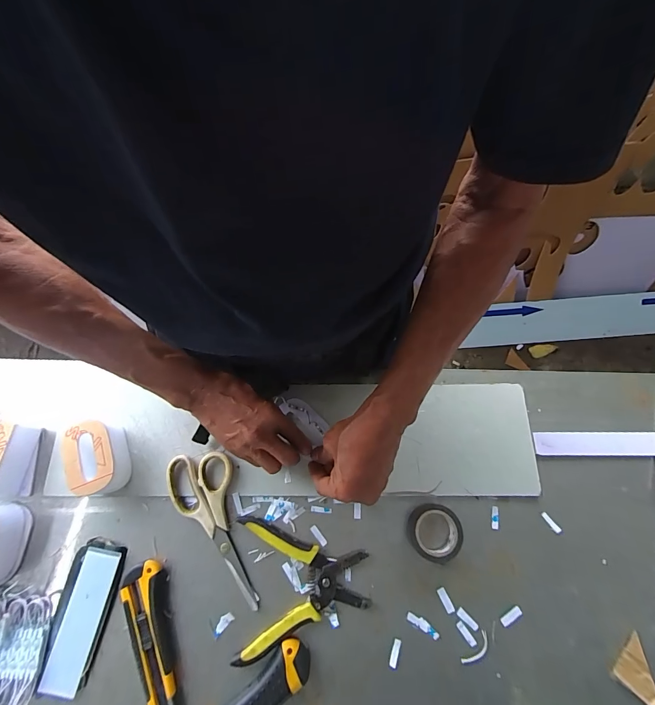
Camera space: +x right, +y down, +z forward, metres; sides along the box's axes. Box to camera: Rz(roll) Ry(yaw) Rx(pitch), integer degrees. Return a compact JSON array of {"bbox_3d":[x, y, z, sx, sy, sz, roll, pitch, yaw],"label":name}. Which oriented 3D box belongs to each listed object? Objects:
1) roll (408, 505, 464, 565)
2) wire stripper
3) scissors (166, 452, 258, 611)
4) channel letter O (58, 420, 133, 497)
[{"bbox_3d":[0.125,0.210,0.408,0.055,0.023,0.057,0,73,1],"label":"roll"},{"bbox_3d":[-0.028,0.260,0.395,0.144,0.015,0.136,-3,73,0],"label":"wire stripper"},{"bbox_3d":[-0.130,0.206,0.414,0.074,0.013,0.186,-24,74,-7],"label":"scissors"},{"bbox_3d":[-0.276,0.125,0.420,0.052,0.048,0.084,-21,74,-6],"label":"channel letter O"}]

